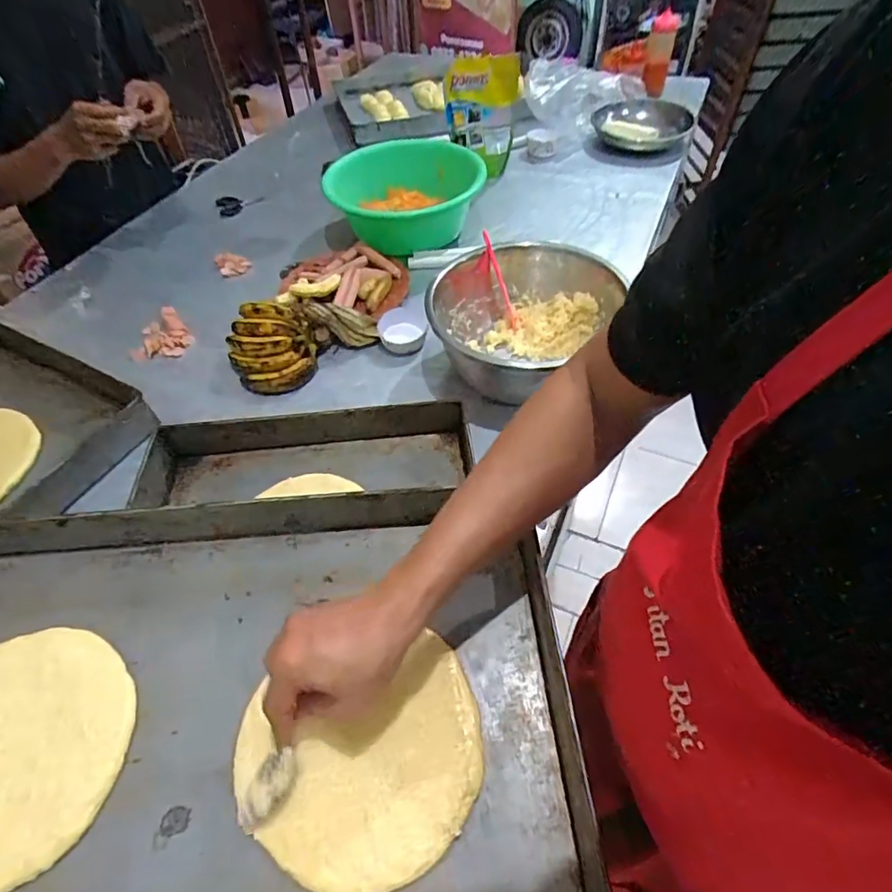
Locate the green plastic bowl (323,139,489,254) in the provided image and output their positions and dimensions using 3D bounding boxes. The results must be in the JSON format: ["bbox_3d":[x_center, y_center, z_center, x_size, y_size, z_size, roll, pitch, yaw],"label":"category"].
[{"bbox_3d":[-0.078,-0.511,1.044,0.303,0.129,0.333,-3,51,1],"label":"green plastic bowl"}]

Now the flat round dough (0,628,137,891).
[{"bbox_3d":[-0.372,0.261,0.440,0.186,0.014,0.195,-1,51,2],"label":"flat round dough"}]

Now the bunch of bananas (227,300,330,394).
[{"bbox_3d":[-0.265,-0.168,0.805,0.152,0.073,0.156,-6,51,-2],"label":"bunch of bananas"}]

